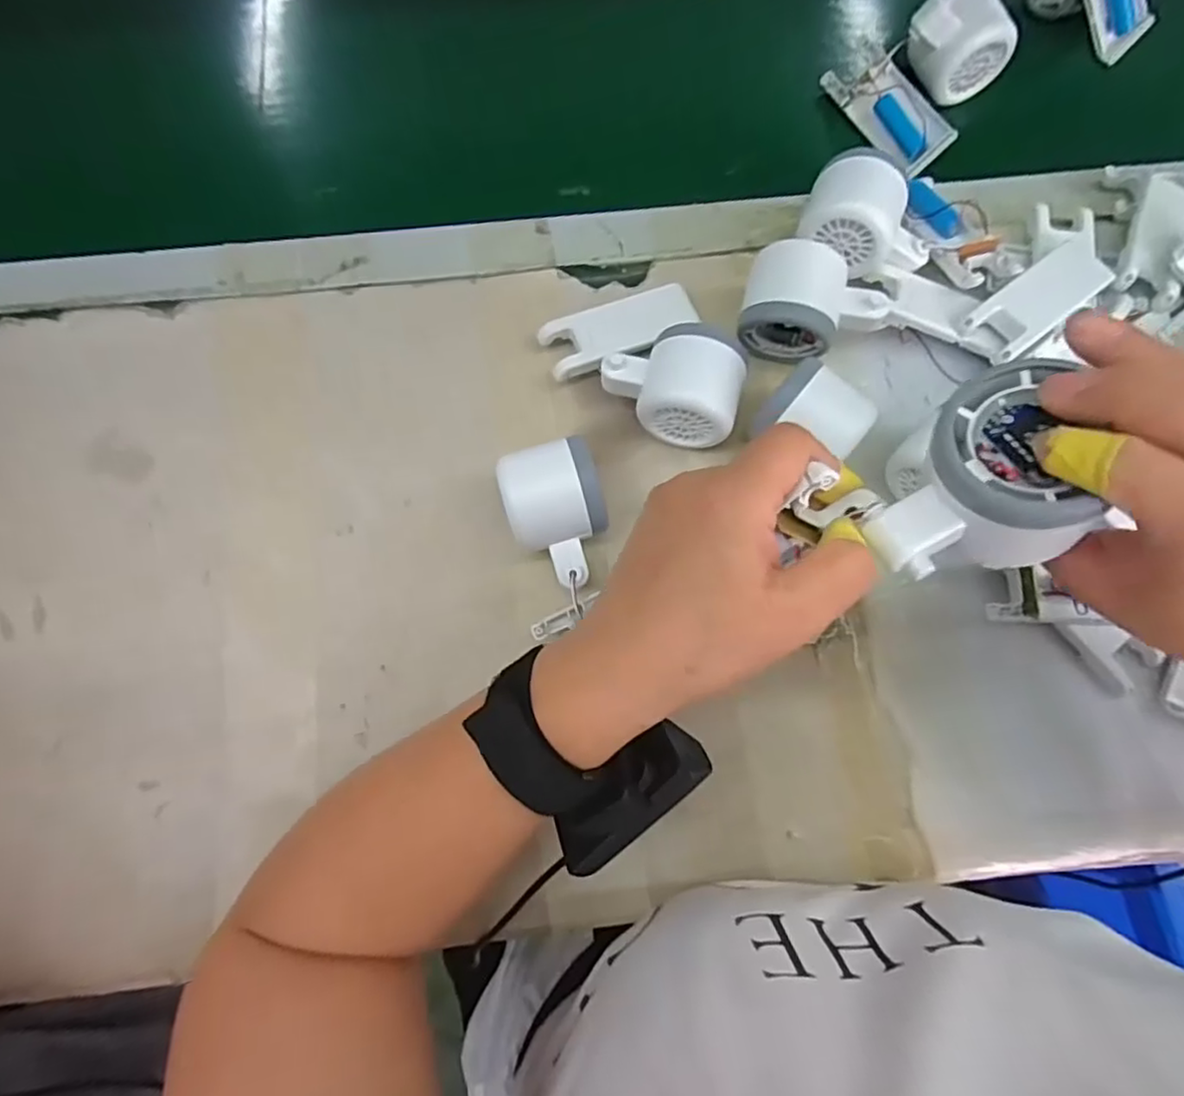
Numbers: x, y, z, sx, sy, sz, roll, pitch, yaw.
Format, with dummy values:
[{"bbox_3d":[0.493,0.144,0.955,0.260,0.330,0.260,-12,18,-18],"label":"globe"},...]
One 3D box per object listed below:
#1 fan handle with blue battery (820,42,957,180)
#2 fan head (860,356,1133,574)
[{"bbox_3d":[0.211,-0.312,0.466,0.020,0.040,0.102,-17,73,-47],"label":"fan handle with blue battery"},{"bbox_3d":[0.138,-0.025,0.231,0.075,0.049,0.066,-2,74,14],"label":"fan head"}]

